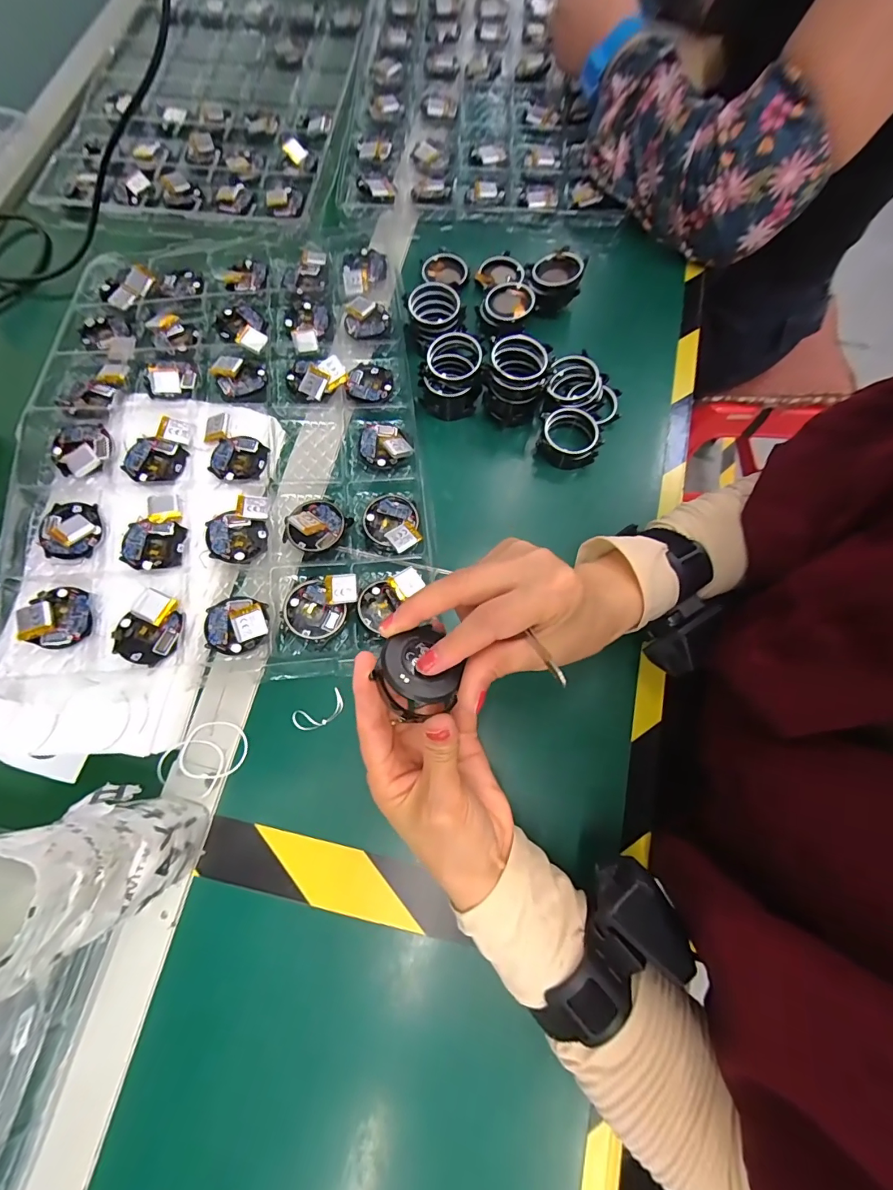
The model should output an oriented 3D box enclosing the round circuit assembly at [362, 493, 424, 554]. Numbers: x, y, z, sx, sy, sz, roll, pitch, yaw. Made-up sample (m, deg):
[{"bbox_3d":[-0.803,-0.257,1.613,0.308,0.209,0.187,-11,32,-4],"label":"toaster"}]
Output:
[{"bbox_3d":[-0.044,-0.057,0.352,0.042,0.014,0.053,-18,75,-5],"label":"round circuit assembly"}]

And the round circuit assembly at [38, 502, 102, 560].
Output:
[{"bbox_3d":[-0.277,-0.049,0.320,0.044,0.011,0.044,0,74,0],"label":"round circuit assembly"}]

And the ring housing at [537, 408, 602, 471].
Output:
[{"bbox_3d":[0.105,-0.136,0.379,0.051,0.024,0.045,9,74,3],"label":"ring housing"}]

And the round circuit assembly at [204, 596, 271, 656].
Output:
[{"bbox_3d":[-0.151,0.021,0.314,0.043,0.006,0.042,0,74,0],"label":"round circuit assembly"}]

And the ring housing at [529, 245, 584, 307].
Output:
[{"bbox_3d":[0.103,-0.306,0.421,0.045,0.032,0.051,3,74,1],"label":"ring housing"}]

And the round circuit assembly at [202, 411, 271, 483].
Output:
[{"bbox_3d":[-0.175,-0.116,0.352,0.061,0.011,0.042,36,77,10],"label":"round circuit assembly"}]

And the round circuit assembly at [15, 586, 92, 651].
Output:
[{"bbox_3d":[-0.269,0.015,0.302,0.043,0.010,0.041,0,74,0],"label":"round circuit assembly"}]

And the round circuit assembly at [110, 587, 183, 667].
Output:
[{"bbox_3d":[-0.207,0.023,0.308,0.041,0.016,0.049,13,74,4],"label":"round circuit assembly"}]

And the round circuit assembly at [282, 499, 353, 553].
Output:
[{"bbox_3d":[-0.104,-0.056,0.341,0.045,0.018,0.043,0,74,0],"label":"round circuit assembly"}]

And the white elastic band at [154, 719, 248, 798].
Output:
[{"bbox_3d":[-0.173,0.117,0.315,0.043,0.013,0.059,42,78,11],"label":"white elastic band"}]

